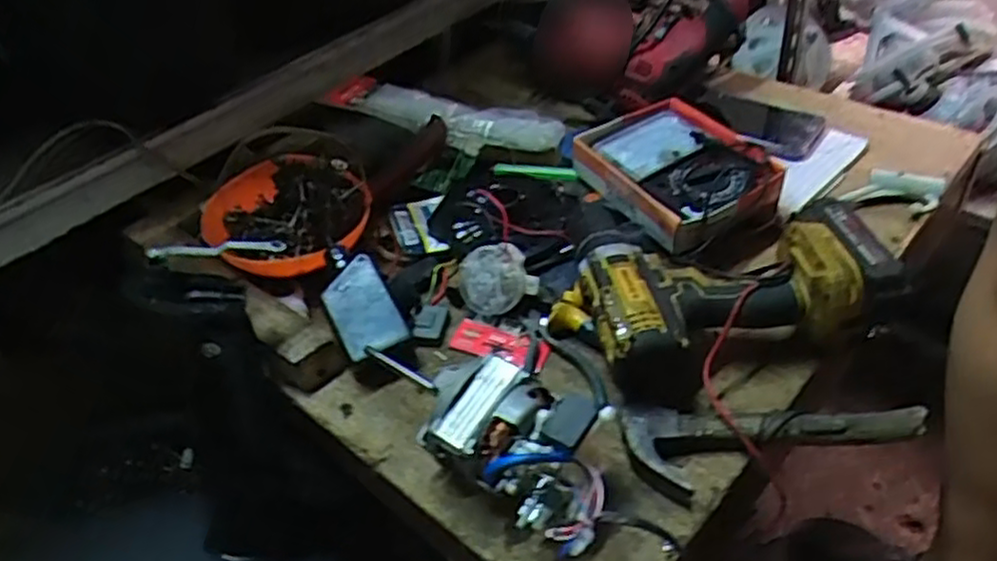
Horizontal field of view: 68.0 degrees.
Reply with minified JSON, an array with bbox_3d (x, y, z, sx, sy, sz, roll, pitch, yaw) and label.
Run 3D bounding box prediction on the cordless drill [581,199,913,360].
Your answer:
[{"bbox_3d":[0.174,0.003,0.572,0.216,0.072,0.138,-12,43,-5],"label":"cordless drill"}]

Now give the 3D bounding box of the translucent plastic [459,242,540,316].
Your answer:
[{"bbox_3d":[-0.001,-0.004,0.628,0.066,0.050,0.029,-1,43,6],"label":"translucent plastic"}]

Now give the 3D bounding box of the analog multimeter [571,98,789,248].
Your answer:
[{"bbox_3d":[0.167,-0.107,0.690,0.132,0.044,0.177,-25,46,-18],"label":"analog multimeter"}]

